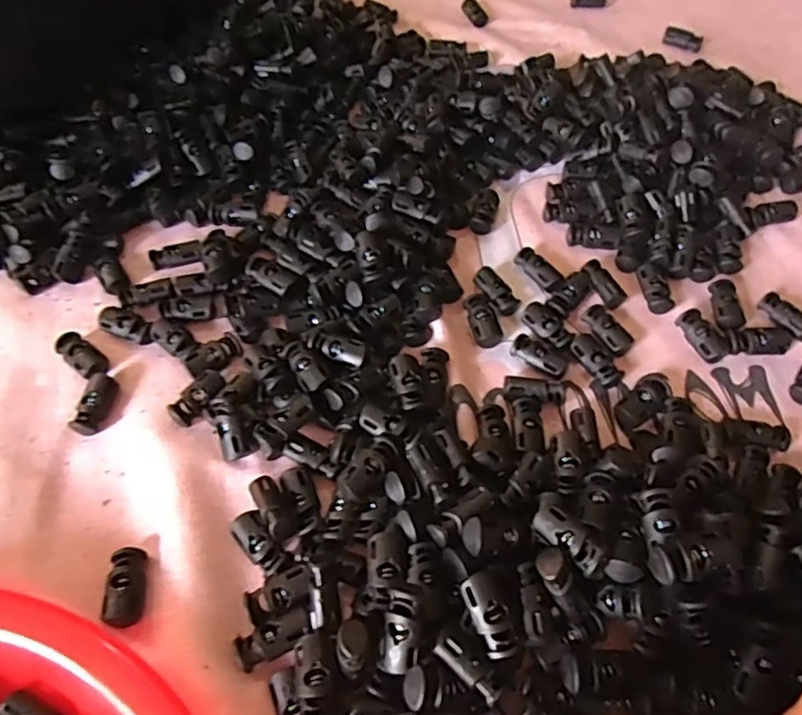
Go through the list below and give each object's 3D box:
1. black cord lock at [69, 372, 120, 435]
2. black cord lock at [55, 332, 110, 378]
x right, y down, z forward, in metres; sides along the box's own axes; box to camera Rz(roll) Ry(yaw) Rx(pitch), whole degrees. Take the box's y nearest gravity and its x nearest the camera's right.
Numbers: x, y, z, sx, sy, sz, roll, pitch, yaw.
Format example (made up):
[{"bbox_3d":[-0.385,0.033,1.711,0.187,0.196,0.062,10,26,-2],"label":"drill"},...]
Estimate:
[{"bbox_3d":[-0.139,0.020,0.279,0.013,0.007,0.028,6,56,4],"label":"black cord lock"},{"bbox_3d":[-0.152,-0.001,0.293,0.031,0.008,0.013,35,63,21],"label":"black cord lock"}]

